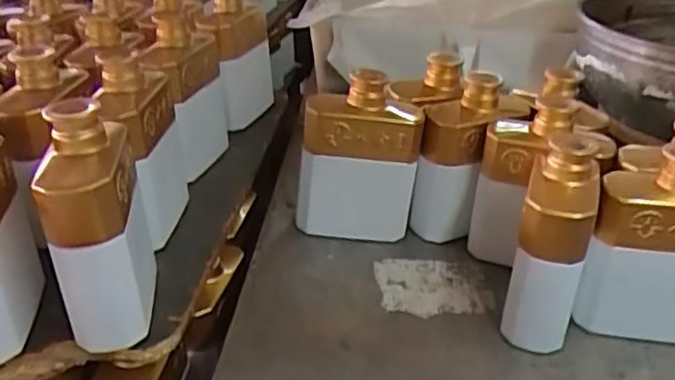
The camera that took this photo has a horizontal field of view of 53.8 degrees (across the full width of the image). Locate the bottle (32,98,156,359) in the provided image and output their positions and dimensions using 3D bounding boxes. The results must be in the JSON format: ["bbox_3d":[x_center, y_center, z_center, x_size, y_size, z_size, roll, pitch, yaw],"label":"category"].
[{"bbox_3d":[-0.184,0.022,0.505,0.071,0.167,0.110,-7,29,-21],"label":"bottle"}]

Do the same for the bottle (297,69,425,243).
[{"bbox_3d":[0.021,-0.033,0.688,0.119,0.156,0.056,4,27,0],"label":"bottle"}]

